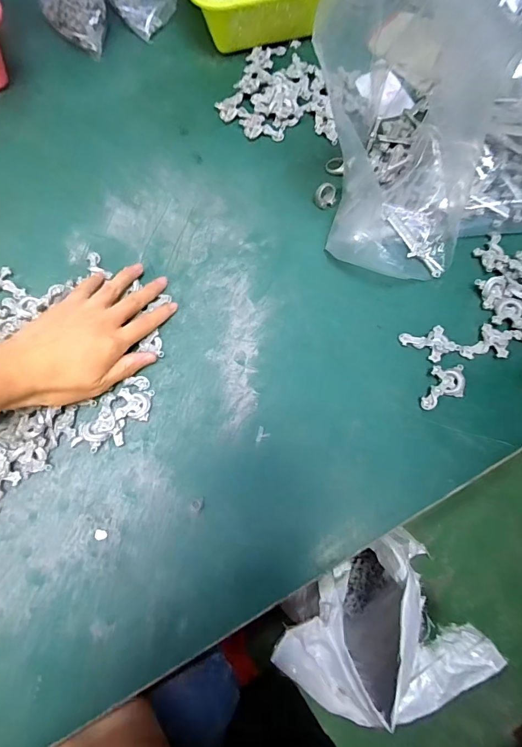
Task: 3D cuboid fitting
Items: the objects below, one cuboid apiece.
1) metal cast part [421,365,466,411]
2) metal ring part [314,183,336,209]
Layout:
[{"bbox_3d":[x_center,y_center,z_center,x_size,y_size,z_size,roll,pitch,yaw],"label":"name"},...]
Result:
[{"bbox_3d":[0.158,0.012,0.364,0.030,0.006,0.048,22,72,9],"label":"metal cast part"},{"bbox_3d":[0.067,-0.184,0.436,0.022,0.015,0.020,1,70,2],"label":"metal ring part"}]

